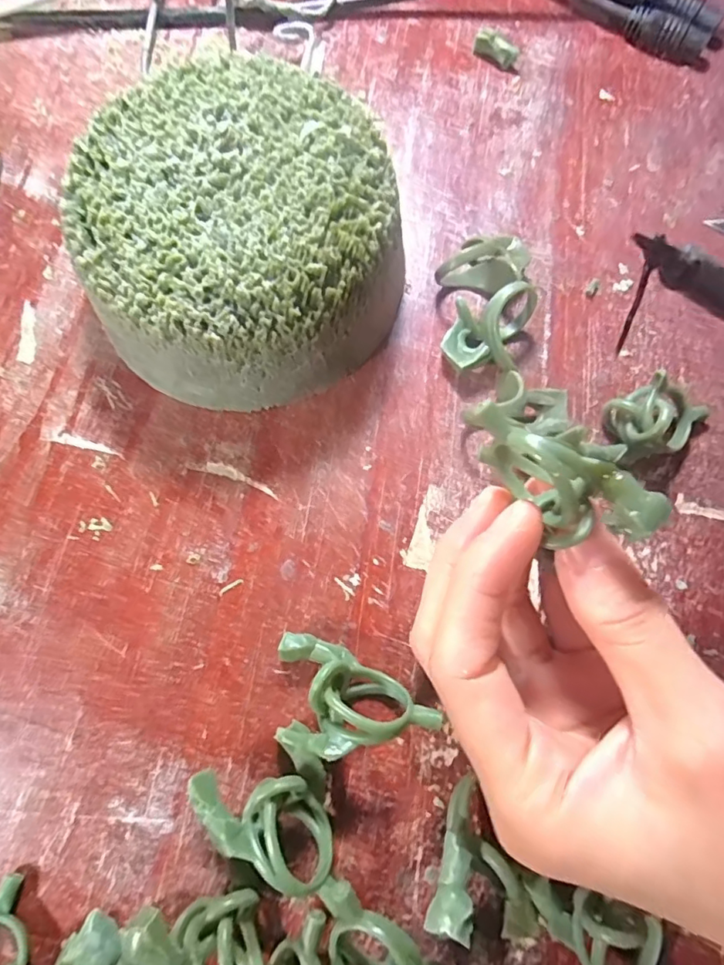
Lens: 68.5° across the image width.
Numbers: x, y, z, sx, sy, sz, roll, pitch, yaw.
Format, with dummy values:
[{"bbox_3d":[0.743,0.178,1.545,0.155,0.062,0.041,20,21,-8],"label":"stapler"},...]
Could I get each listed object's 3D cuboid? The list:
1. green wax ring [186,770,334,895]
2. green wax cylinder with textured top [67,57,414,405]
[{"bbox_3d":[-0.026,0.090,0.149,0.042,0.022,0.022,32,78,6],"label":"green wax ring"},{"bbox_3d":[-0.039,-0.079,0.177,0.094,0.047,0.096,0,77,-2],"label":"green wax cylinder with textured top"}]

